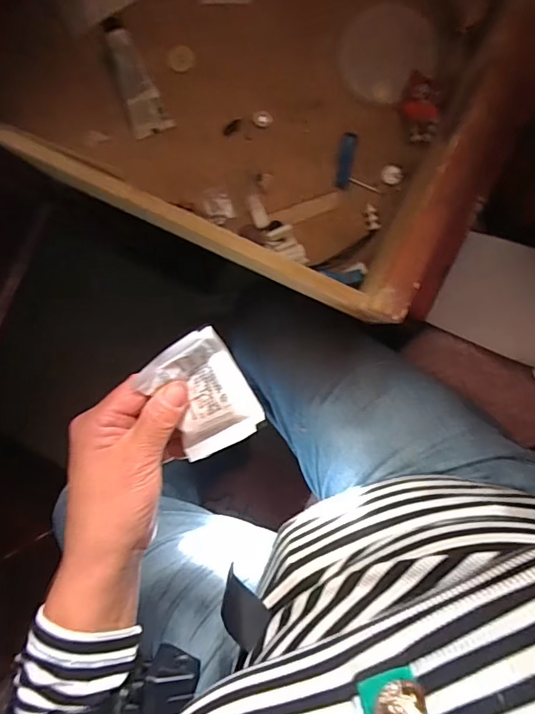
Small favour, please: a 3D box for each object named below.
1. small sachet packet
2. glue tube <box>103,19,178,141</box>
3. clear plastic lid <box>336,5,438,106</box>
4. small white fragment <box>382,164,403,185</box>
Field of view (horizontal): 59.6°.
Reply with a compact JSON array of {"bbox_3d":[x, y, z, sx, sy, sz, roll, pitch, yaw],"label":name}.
[{"bbox_3d":[-0.040,0.024,0.290,0.057,0.010,0.072,-29,103,9],"label":"small sachet packet"},{"bbox_3d":[-0.122,-0.257,0.430,0.034,0.009,0.099,-19,103,8],"label":"glue tube"},{"bbox_3d":[0.108,-0.277,0.425,0.083,0.007,0.081,0,89,9],"label":"clear plastic lid"},{"bbox_3d":[0.116,-0.170,0.435,0.020,0.004,0.017,7,90,9],"label":"small white fragment"}]

